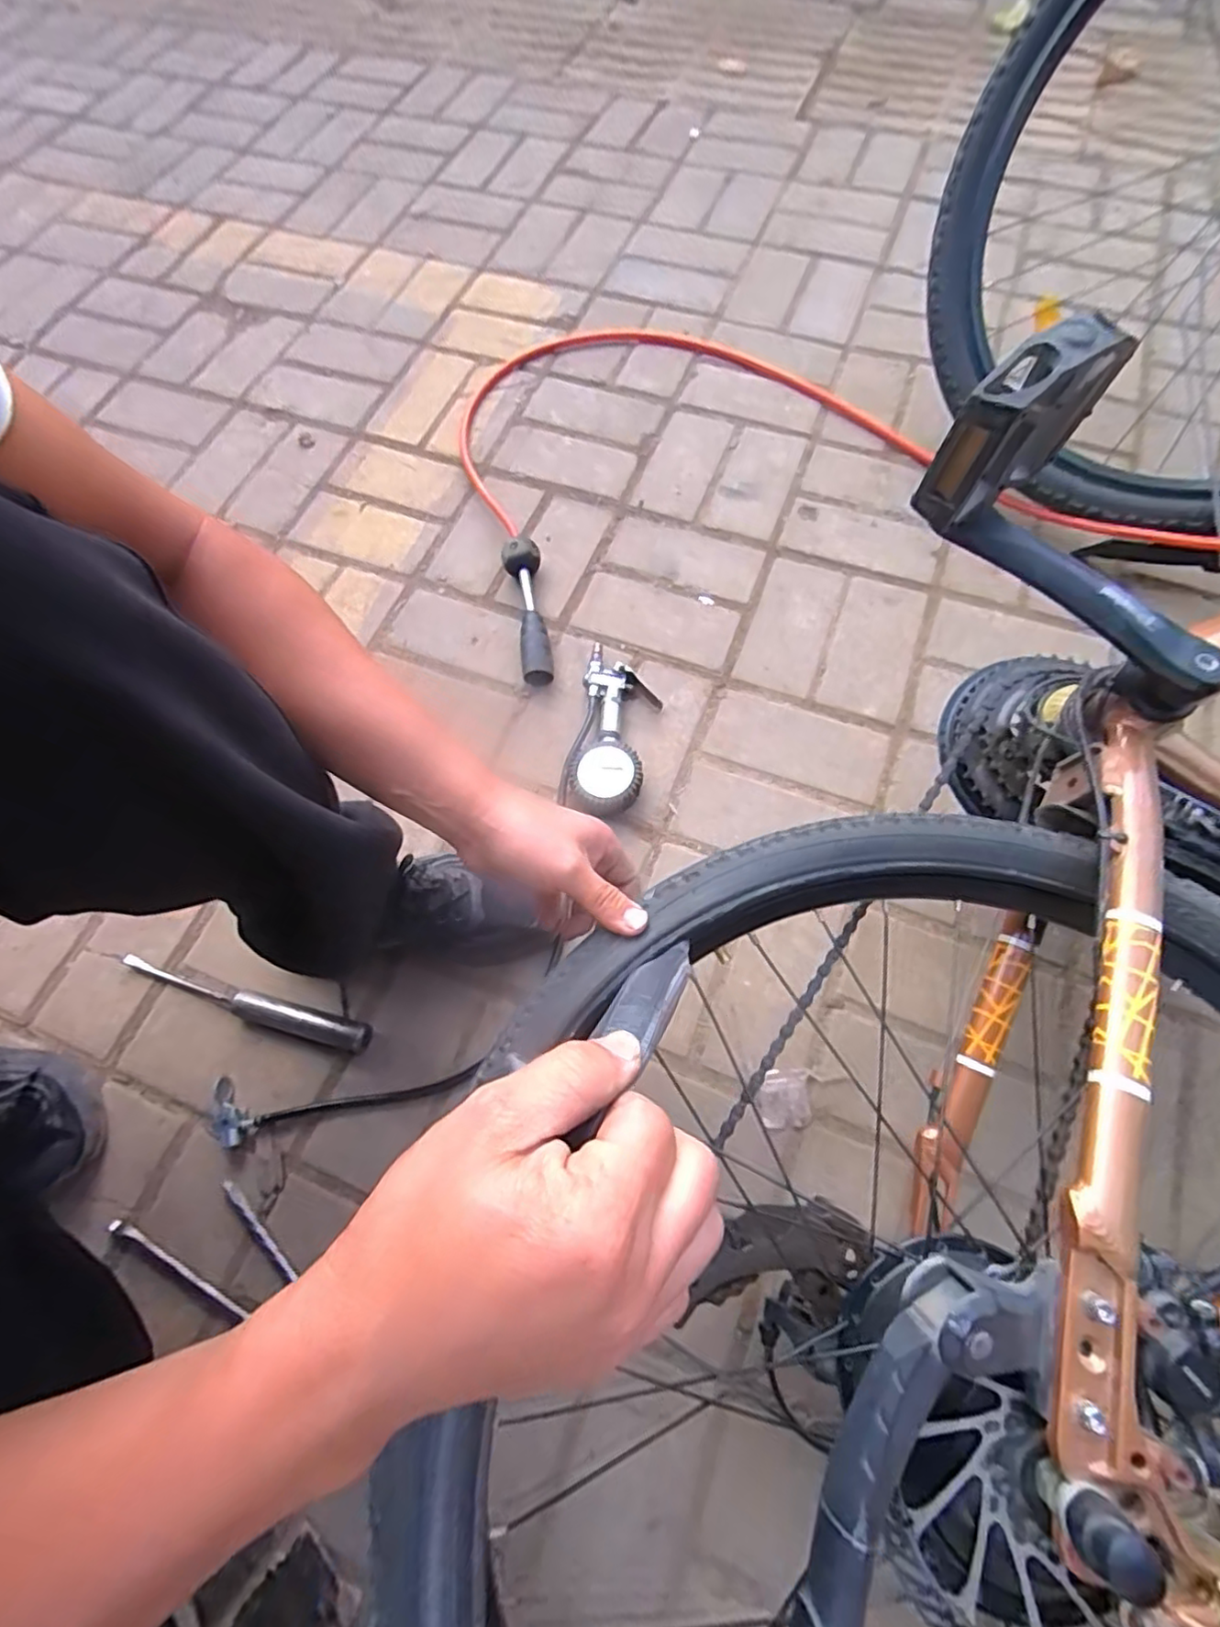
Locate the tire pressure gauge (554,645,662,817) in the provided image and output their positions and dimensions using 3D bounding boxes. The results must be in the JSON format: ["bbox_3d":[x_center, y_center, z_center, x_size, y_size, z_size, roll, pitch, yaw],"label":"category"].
[{"bbox_3d":[0.002,-0.089,0.655,0.086,0.033,0.191,12,68,7],"label":"tire pressure gauge"}]

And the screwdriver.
[{"bbox_3d":[-0.340,0.177,0.576,0.257,0.024,0.025,13,68,7],"label":"screwdriver"}]

